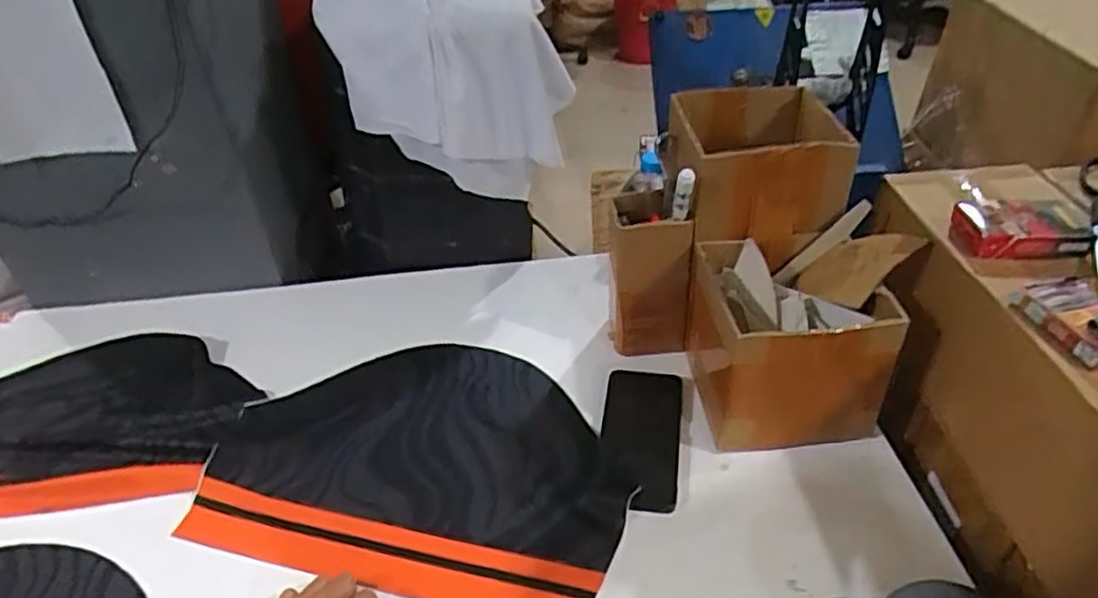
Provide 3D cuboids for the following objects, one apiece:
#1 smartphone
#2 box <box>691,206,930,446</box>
[{"bbox_3d":[0.092,0.134,0.707,0.075,0.016,0.162,3,41,8],"label":"smartphone"},{"bbox_3d":[0.242,0.039,0.701,0.180,0.169,0.157,-4,41,0],"label":"box"}]

